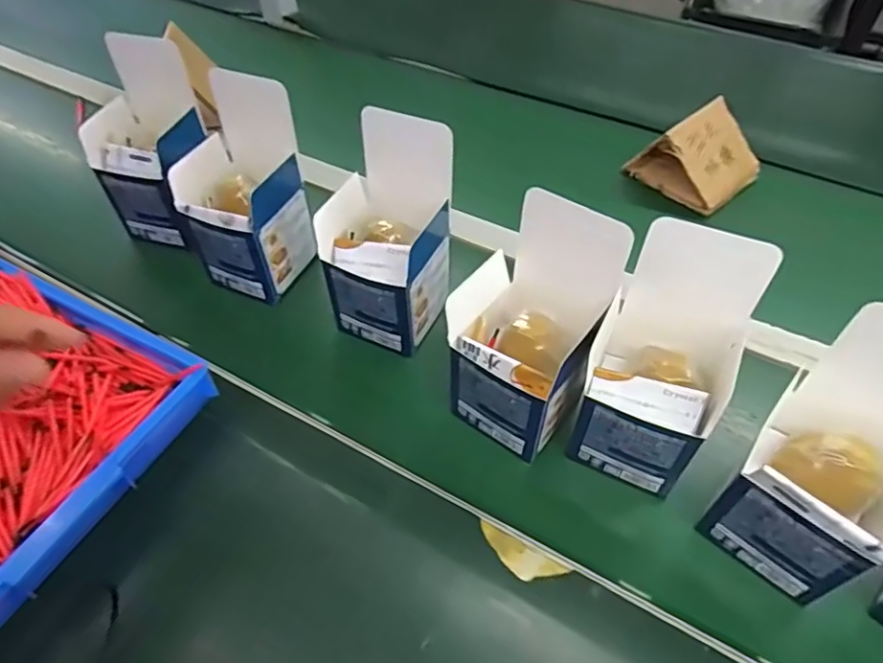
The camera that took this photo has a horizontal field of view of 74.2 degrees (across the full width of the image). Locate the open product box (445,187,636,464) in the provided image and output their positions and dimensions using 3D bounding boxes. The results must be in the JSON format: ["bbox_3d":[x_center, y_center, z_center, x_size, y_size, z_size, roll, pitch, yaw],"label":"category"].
[{"bbox_3d":[0.062,0.003,0.435,0.104,0.160,0.100,25,56,18],"label":"open product box"}]

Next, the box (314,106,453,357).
[{"bbox_3d":[-0.045,-0.079,0.498,0.098,0.170,0.097,21,55,16],"label":"box"}]

